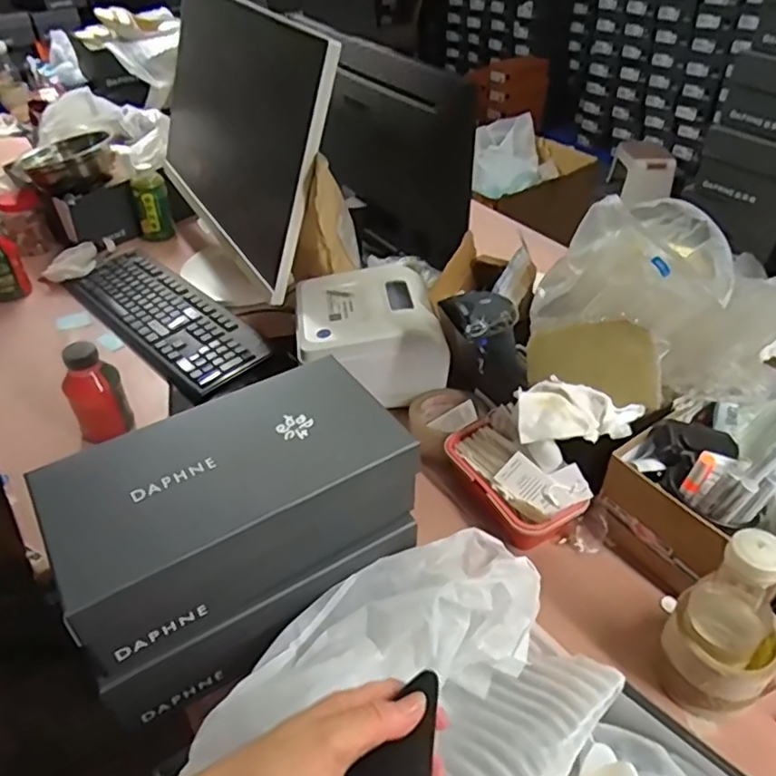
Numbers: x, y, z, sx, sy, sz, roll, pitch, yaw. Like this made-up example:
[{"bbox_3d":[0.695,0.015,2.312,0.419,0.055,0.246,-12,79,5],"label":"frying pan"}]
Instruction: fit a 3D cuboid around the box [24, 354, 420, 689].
[{"bbox_3d":[-0.138,0.094,0.561,0.296,0.105,0.157,-24,46,-23],"label":"box"}]

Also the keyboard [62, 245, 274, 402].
[{"bbox_3d":[-0.360,-0.115,1.002,0.414,0.031,0.143,32,51,33],"label":"keyboard"}]

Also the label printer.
[{"bbox_3d":[-0.030,-0.075,0.861,0.187,0.119,0.179,-10,42,-10],"label":"label printer"}]

